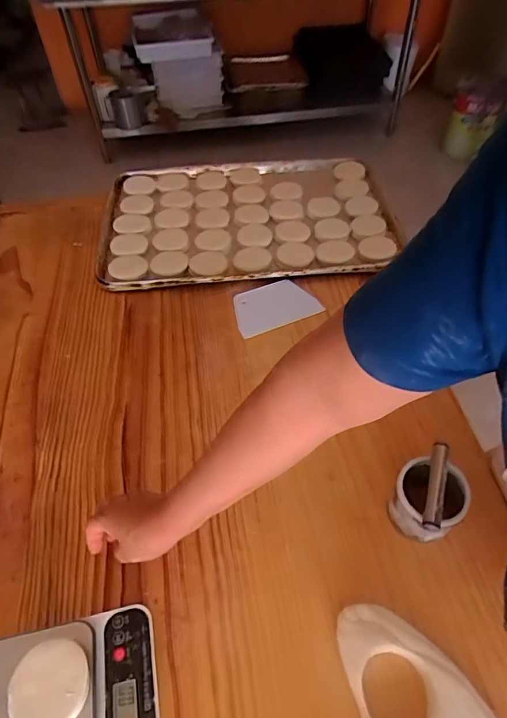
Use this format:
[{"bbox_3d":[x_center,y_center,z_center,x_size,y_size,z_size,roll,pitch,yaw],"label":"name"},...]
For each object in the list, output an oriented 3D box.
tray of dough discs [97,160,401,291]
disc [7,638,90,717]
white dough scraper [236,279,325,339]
[{"bbox_3d":[-0.019,-0.318,1.044,0.625,0.025,0.409,-4,61,-2],"label":"tray of dough discs"},{"bbox_3d":[-0.202,0.323,0.454,0.069,0.019,0.078,-12,52,-10],"label":"disc"},{"bbox_3d":[0.040,-0.100,0.856,0.153,0.008,0.097,-19,65,-8],"label":"white dough scraper"}]

